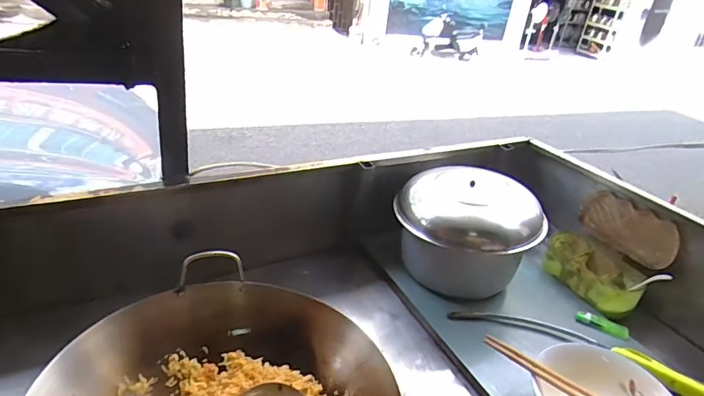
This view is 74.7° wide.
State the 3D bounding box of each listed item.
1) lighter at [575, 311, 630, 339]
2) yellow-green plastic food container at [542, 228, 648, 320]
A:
[{"bbox_3d":[0.412,0.207,0.760,0.078,0.021,0.020,24,33,27],"label":"lighter"},{"bbox_3d":[0.430,0.137,0.837,0.082,0.072,0.178,-12,34,-31],"label":"yellow-green plastic food container"}]

